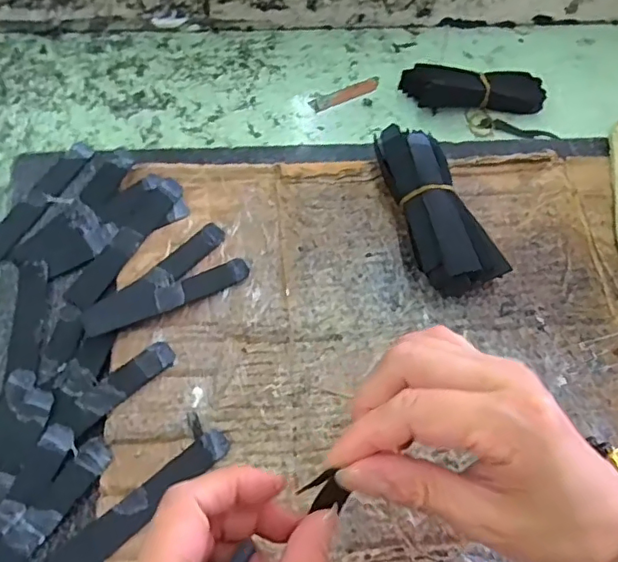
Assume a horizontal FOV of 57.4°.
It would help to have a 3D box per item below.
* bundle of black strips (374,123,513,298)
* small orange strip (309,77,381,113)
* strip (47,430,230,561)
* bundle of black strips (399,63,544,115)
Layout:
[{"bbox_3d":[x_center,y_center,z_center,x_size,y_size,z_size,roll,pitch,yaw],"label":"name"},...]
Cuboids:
[{"bbox_3d":[0.091,-0.053,0.424,0.057,0.047,0.139,-20,68,-13],"label":"bundle of black strips"},{"bbox_3d":[0.036,-0.180,0.545,0.075,0.005,0.016,-26,70,-16],"label":"small orange strip"},{"bbox_3d":[-0.098,0.133,0.339,0.117,0.005,0.023,-39,74,-24],"label":"strip"},{"bbox_3d":[0.158,-0.186,0.536,0.136,0.025,0.039,2,65,-5],"label":"bundle of black strips"}]

